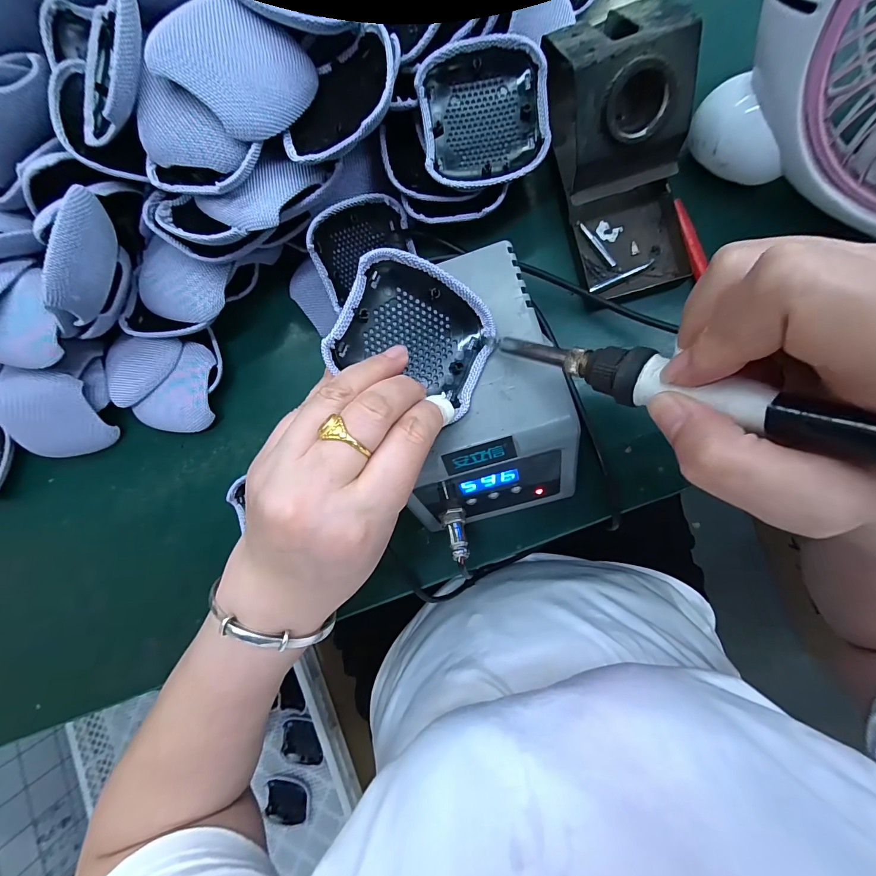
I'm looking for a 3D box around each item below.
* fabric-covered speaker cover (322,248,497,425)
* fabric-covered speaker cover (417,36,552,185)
[{"bbox_3d":[-0.013,-0.055,0.209,0.079,0.022,0.069,21,88,-18],"label":"fabric-covered speaker cover"},{"bbox_3d":[0.030,-0.208,0.250,0.079,0.014,0.076,-7,107,4],"label":"fabric-covered speaker cover"}]

